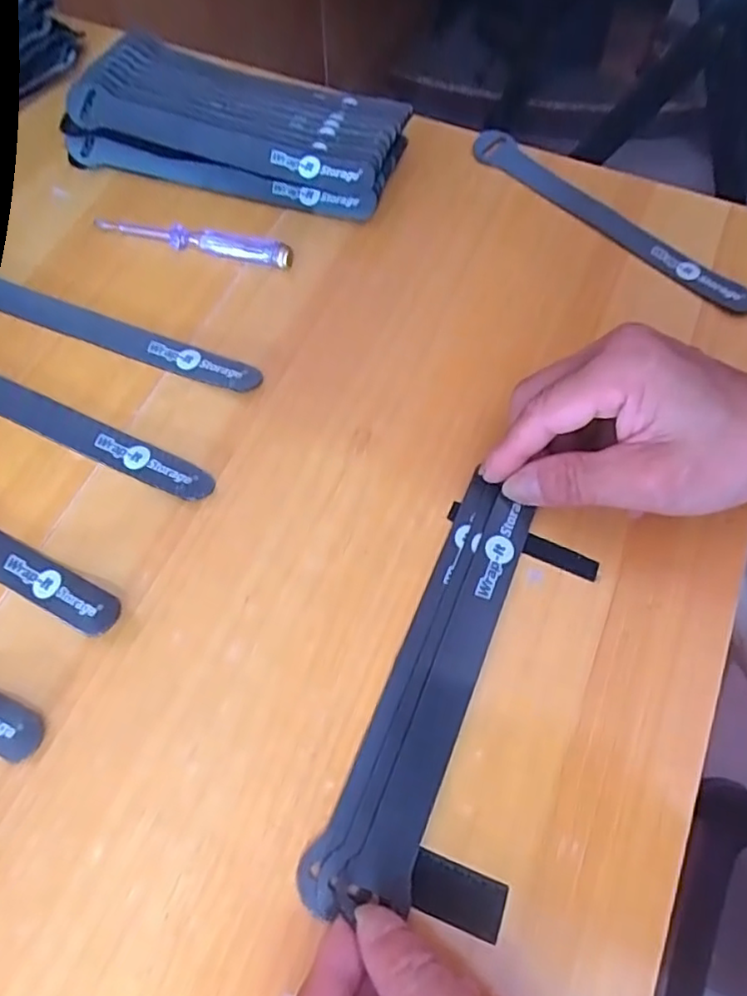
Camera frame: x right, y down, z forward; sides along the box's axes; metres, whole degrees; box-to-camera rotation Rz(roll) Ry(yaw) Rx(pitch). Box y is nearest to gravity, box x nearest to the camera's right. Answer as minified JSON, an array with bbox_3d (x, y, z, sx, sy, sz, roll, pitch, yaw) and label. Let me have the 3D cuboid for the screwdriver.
[{"bbox_3d":[-0.104,-0.149,0.368,0.118,0.014,0.009,13,65,6],"label":"screwdriver"}]

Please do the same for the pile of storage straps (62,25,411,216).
[{"bbox_3d":[-0.082,-0.233,0.394,0.205,0.038,0.091,12,65,6],"label":"pile of storage straps"}]

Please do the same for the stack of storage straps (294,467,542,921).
[{"bbox_3d":[0.025,0.075,0.264,0.036,0.010,0.179,21,68,10],"label":"stack of storage straps"}]

